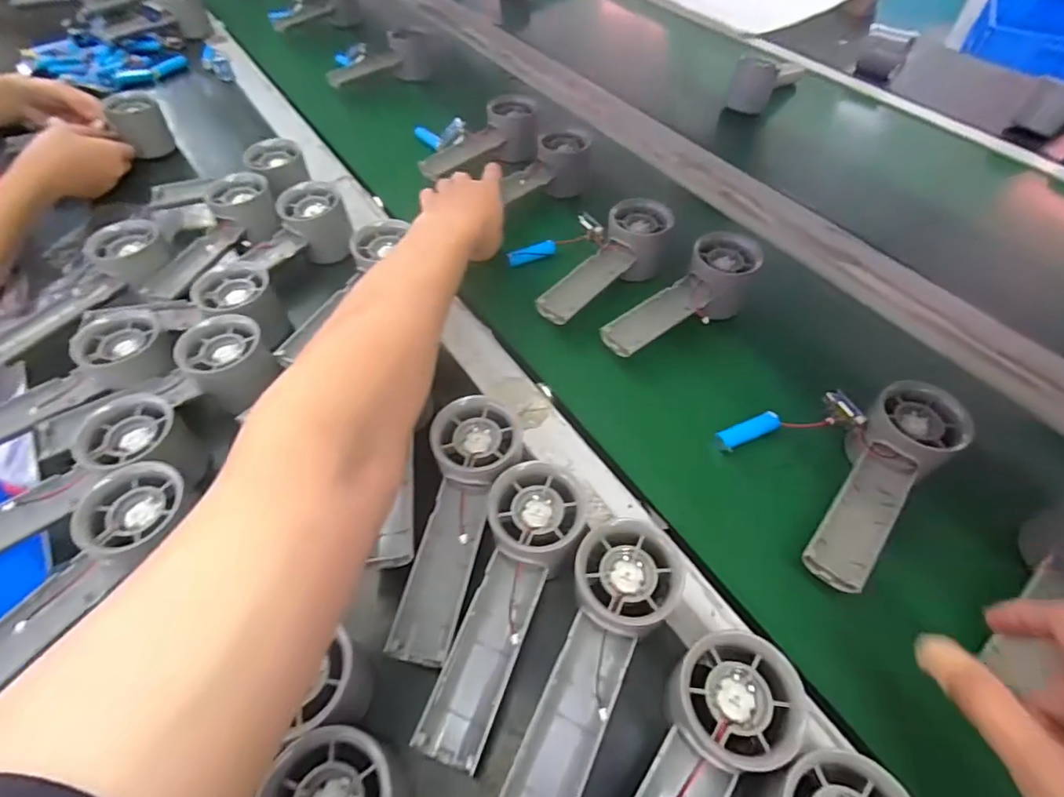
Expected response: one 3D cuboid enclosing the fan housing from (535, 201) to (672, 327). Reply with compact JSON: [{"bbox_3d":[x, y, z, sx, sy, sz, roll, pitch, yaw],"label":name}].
[{"bbox_3d":[0.073,-0.120,0.481,0.062,0.056,0.161,30,59,21],"label":"fan housing"}]

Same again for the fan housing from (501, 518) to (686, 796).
[{"bbox_3d":[0.031,0.146,0.279,0.057,0.058,0.161,21,56,15],"label":"fan housing"}]

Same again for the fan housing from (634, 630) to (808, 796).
[{"bbox_3d":[0.069,0.185,0.241,0.056,0.027,0.159,31,73,19],"label":"fan housing"}]

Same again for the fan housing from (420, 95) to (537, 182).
[{"bbox_3d":[-0.063,-0.295,0.608,0.158,0.055,0.055,-28,58,-19],"label":"fan housing"}]

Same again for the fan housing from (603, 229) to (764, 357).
[{"bbox_3d":[0.130,-0.080,0.460,0.161,0.068,0.052,-36,61,-24],"label":"fan housing"}]

